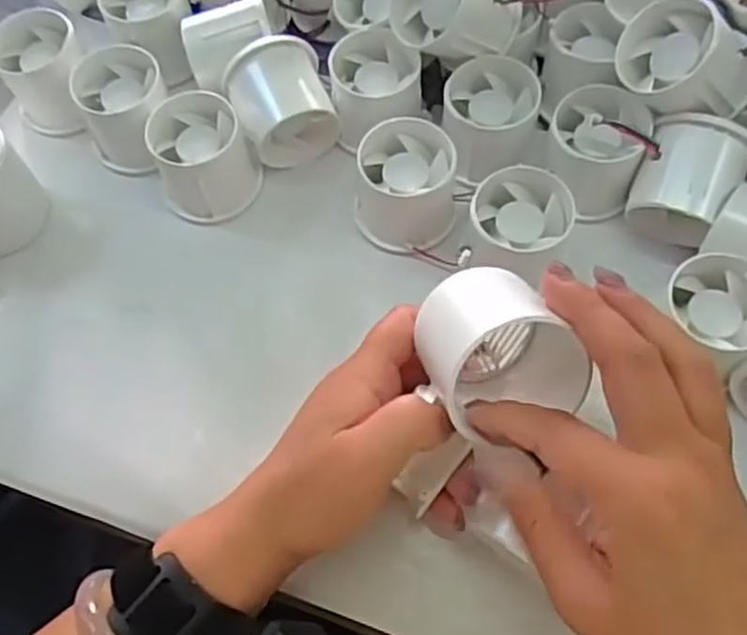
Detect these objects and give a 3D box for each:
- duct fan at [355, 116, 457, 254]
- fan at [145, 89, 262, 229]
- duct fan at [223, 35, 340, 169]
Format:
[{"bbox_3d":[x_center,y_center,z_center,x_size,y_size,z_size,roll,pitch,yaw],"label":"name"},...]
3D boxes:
[{"bbox_3d":[0.017,-0.070,0.410,0.054,0.050,0.053,4,66,5],"label":"duct fan"},{"bbox_3d":[-0.096,-0.092,0.427,0.055,0.045,0.060,-1,65,2],"label":"fan"},{"bbox_3d":[-0.053,-0.124,0.434,0.053,0.051,0.050,-21,66,-7],"label":"duct fan"}]

